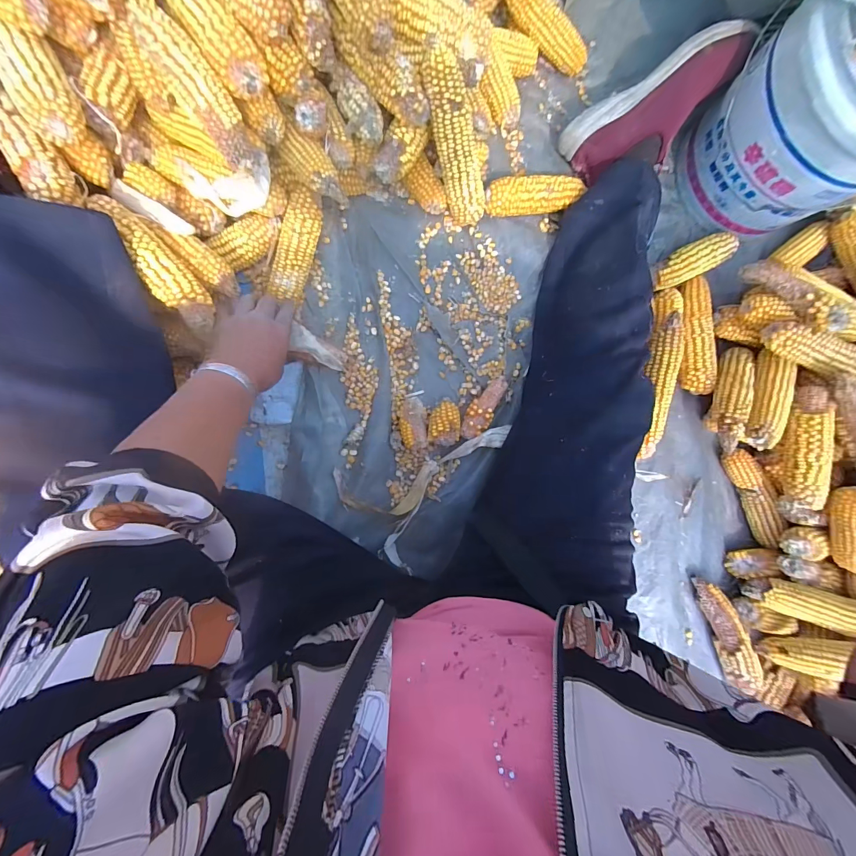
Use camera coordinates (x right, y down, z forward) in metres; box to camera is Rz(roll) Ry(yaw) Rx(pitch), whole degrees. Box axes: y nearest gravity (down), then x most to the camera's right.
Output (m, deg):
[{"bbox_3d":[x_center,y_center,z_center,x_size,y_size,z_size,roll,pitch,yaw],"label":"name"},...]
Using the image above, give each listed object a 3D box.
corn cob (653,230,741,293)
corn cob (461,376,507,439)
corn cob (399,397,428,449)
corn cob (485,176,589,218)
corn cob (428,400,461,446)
[{"bbox_3d":[0.413,-0.264,0.598,0.144,0.052,0.048,-28,94,-6],"label":"corn cob"},{"bbox_3d":[0.083,-0.034,0.563,0.039,0.032,0.109,25,87,-7],"label":"corn cob"},{"bbox_3d":[-0.021,-0.009,0.552,0.040,0.036,0.077,1,90,-7],"label":"corn cob"},{"bbox_3d":[0.158,-0.347,0.564,0.160,0.054,0.048,-12,92,-7],"label":"corn cob"},{"bbox_3d":[0.025,-0.008,0.554,0.047,0.040,0.064,6,90,-7],"label":"corn cob"}]

